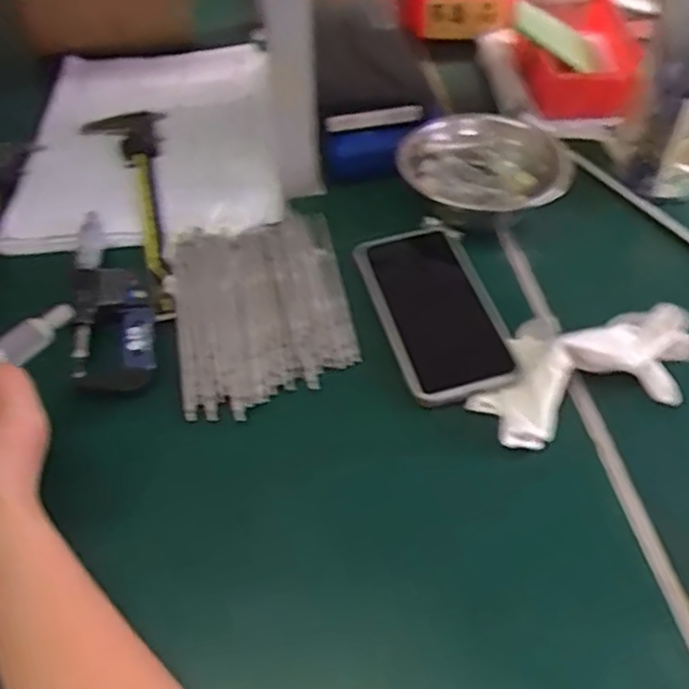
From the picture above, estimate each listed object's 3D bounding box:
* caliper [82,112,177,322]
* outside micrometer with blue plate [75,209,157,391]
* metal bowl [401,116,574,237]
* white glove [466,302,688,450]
[{"bbox_3d":[-0.175,-0.113,0.590,0.064,0.019,0.255,-8,49,-7],"label":"caliper"},{"bbox_3d":[-0.161,-0.032,0.506,0.050,0.023,0.152,-10,49,-9],"label":"outside micrometer with blue plate"},{"bbox_3d":[0.112,-0.140,0.587,0.114,0.040,0.116,0,48,0],"label":"metal bowl"},{"bbox_3d":[0.162,0.010,0.484,0.167,0.037,0.089,-16,50,-14],"label":"white glove"}]

